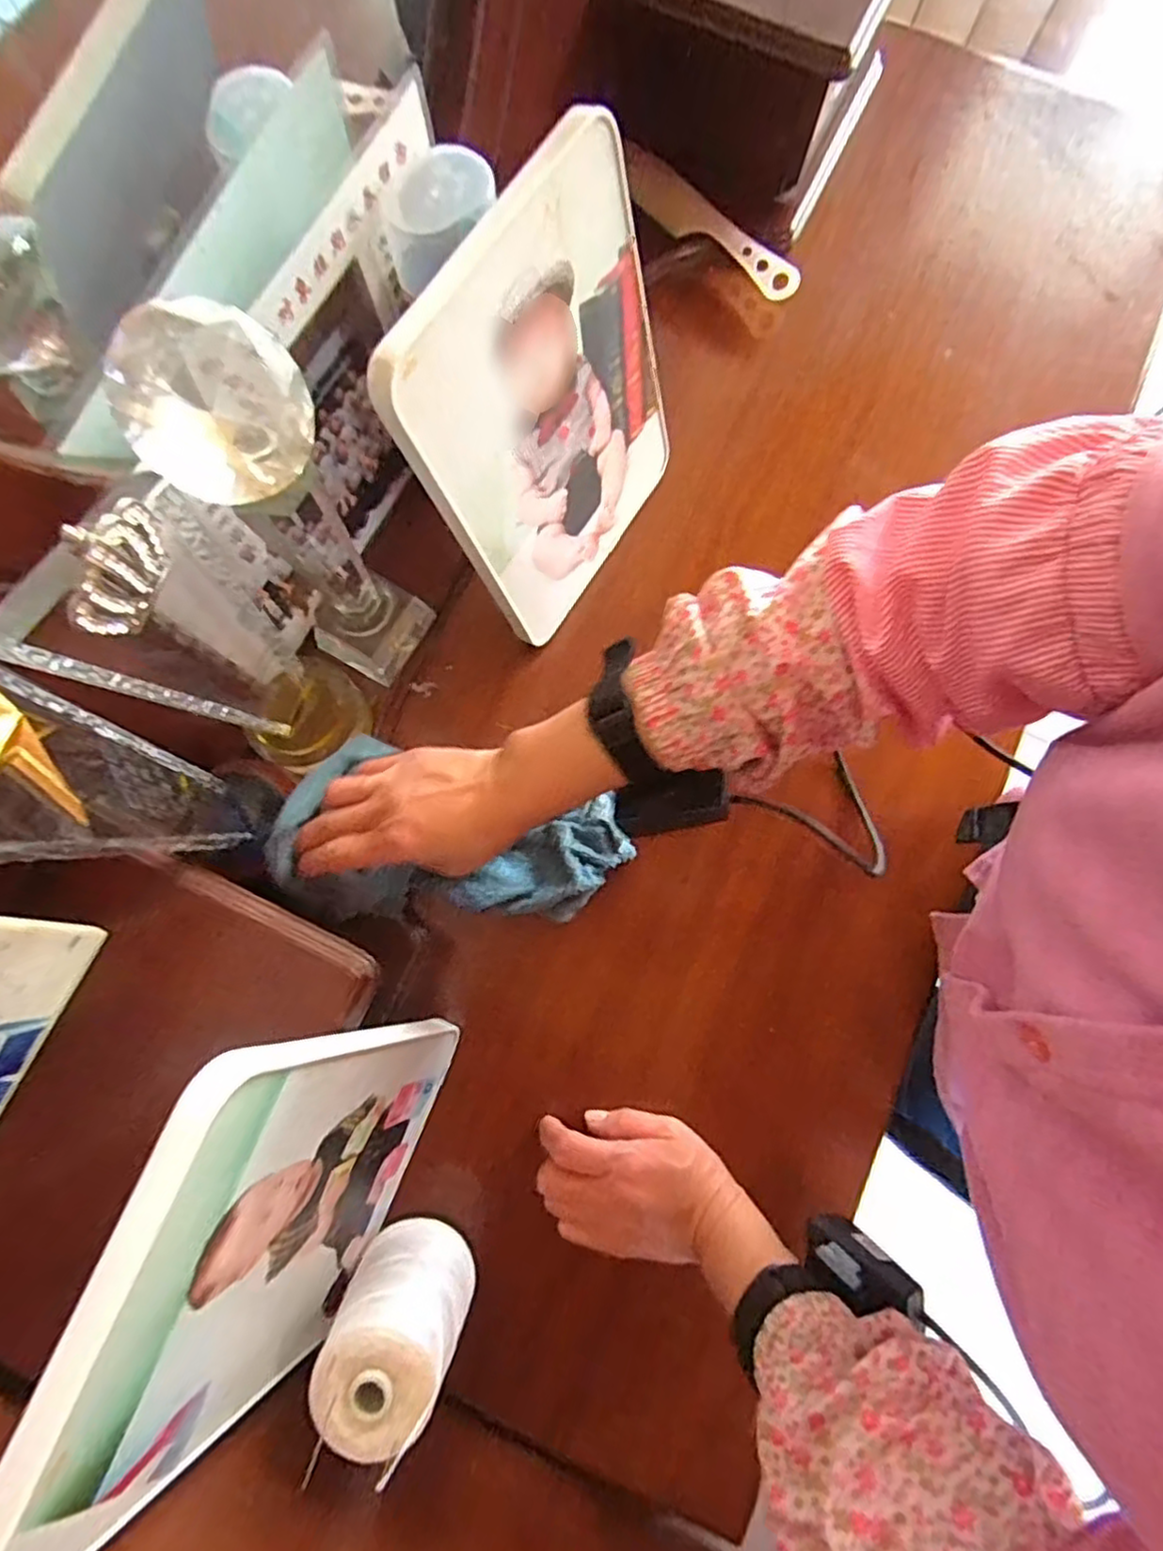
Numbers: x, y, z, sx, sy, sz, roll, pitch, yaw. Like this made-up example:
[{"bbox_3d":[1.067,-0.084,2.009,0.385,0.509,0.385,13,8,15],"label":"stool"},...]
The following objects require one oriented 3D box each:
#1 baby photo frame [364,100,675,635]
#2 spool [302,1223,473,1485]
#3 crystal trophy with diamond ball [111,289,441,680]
[{"bbox_3d":[-0.014,-0.219,0.429,0.014,0.243,0.202,29,80,23],"label":"baby photo frame"},{"bbox_3d":[-0.105,0.309,0.392,0.065,0.104,0.061,0,79,-1],"label":"spool"},{"bbox_3d":[-0.156,-0.136,0.403,0.059,0.270,0.078,30,80,4],"label":"crystal trophy with diamond ball"}]

